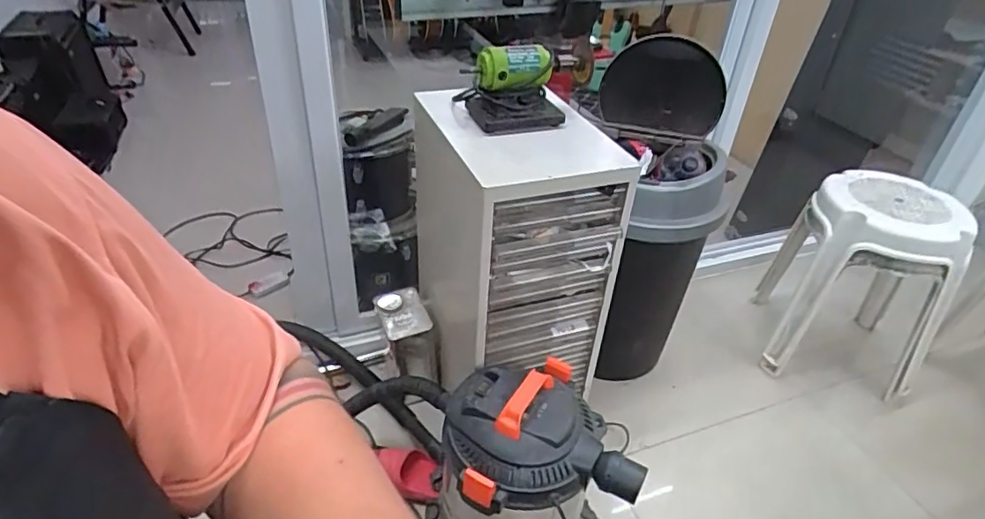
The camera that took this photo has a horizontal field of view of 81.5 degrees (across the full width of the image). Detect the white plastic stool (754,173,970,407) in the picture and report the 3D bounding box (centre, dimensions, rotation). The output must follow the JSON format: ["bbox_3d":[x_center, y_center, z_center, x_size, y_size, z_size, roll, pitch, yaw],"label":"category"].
[{"bbox_3d":[0.943,0.060,1.446,0.378,0.474,0.307,13,37,13],"label":"white plastic stool"}]

